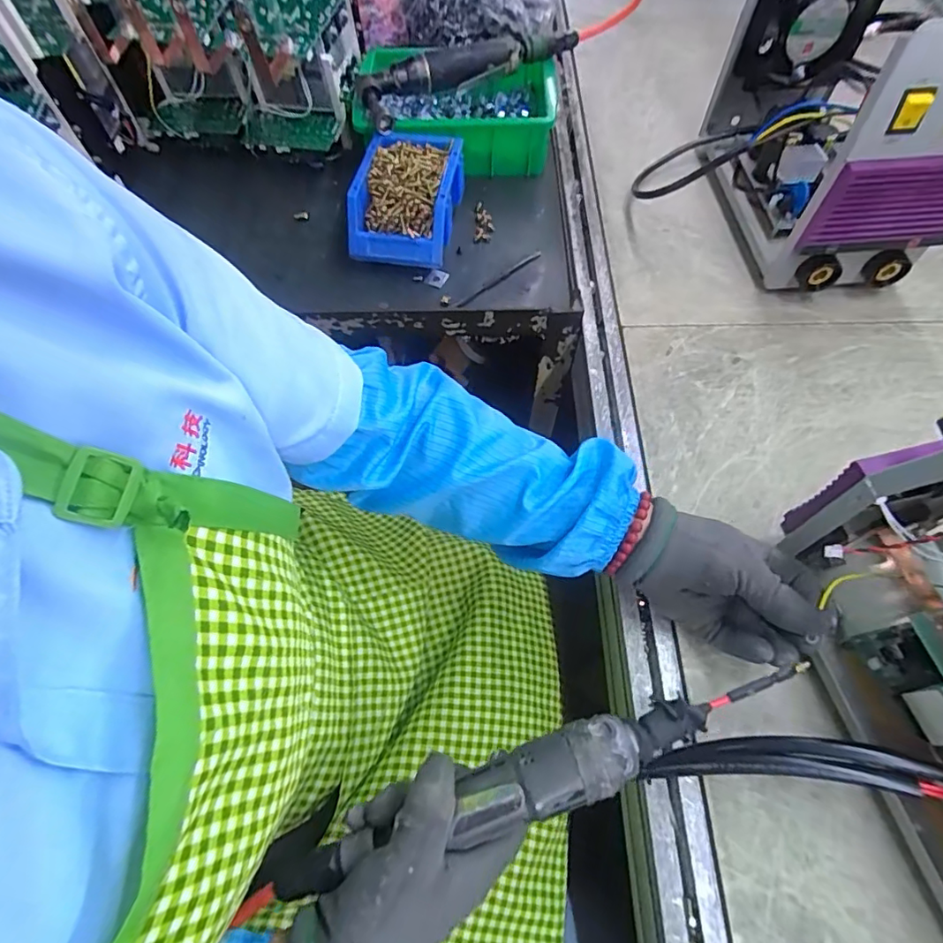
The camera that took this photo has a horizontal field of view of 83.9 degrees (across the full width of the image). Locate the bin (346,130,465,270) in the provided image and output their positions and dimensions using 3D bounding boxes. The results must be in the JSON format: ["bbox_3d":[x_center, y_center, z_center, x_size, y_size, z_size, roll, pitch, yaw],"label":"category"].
[{"bbox_3d":[-0.073,-0.307,0.606,0.108,0.074,0.152,10,64,7],"label":"bin"}]

